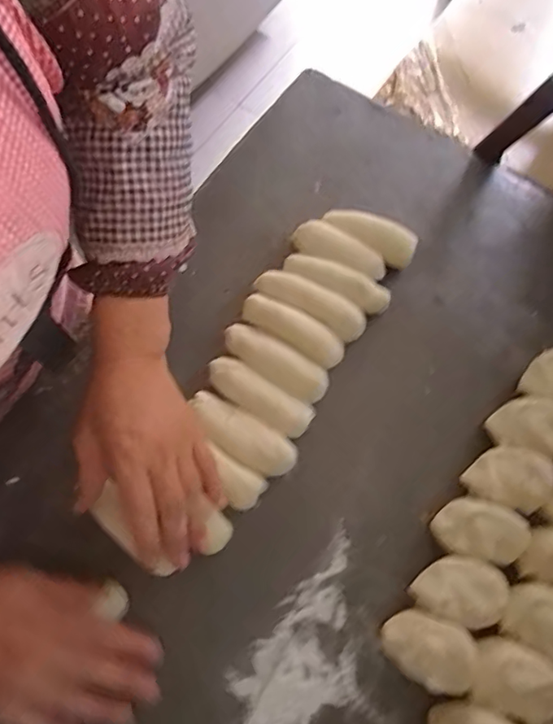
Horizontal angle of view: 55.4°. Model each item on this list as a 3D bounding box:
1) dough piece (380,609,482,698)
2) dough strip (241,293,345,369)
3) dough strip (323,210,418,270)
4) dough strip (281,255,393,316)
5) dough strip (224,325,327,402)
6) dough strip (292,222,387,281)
[{"bbox_3d":[0.119,0.228,0.419,0.067,0.046,0.050,18,70,6],"label":"dough piece"},{"bbox_3d":[0.016,-0.031,0.518,0.106,0.022,0.034,29,71,14],"label":"dough strip"},{"bbox_3d":[0.102,-0.137,0.563,0.096,0.026,0.043,32,72,9],"label":"dough strip"},{"bbox_3d":[0.060,-0.080,0.537,0.111,0.021,0.031,26,70,13],"label":"dough strip"},{"bbox_3d":[-0.002,0.001,0.507,0.109,0.021,0.036,30,71,15],"label":"dough strip"},{"bbox_3d":[0.065,-0.116,0.553,0.103,0.021,0.037,30,72,9],"label":"dough strip"}]

